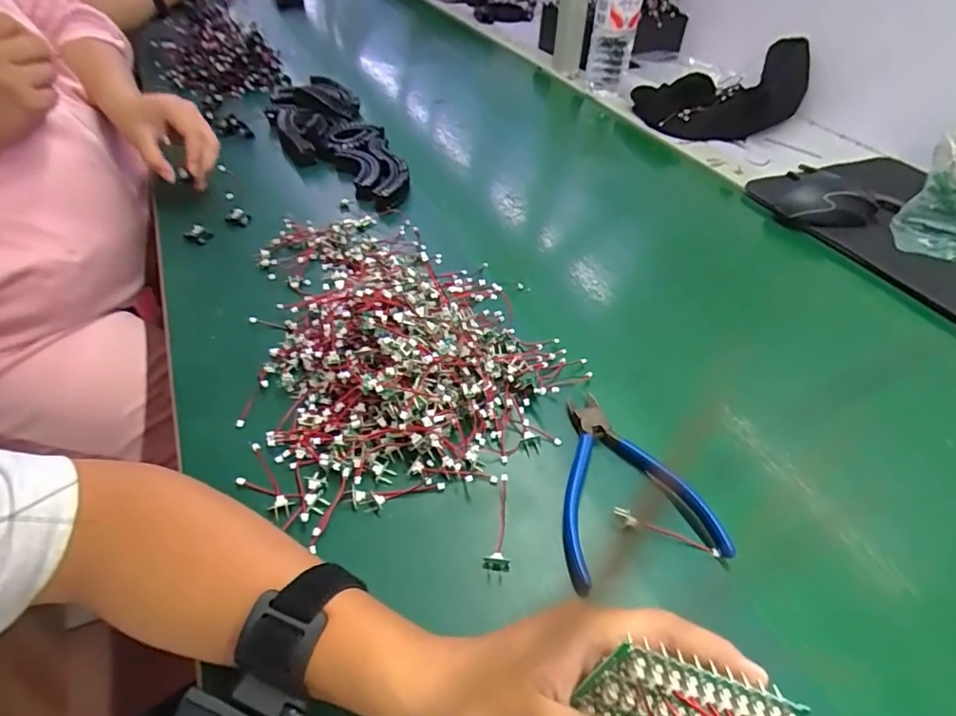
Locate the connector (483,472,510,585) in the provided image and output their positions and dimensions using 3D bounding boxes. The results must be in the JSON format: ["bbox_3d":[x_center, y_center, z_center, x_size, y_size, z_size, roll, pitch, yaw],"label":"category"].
[{"bbox_3d":[0.012,0.106,0.345,0.015,0.012,0.068,3,43,-1],"label":"connector"}]

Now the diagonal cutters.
[{"bbox_3d":[0.090,0.084,0.367,0.104,0.014,0.131,-11,45,-16],"label":"diagonal cutters"}]

